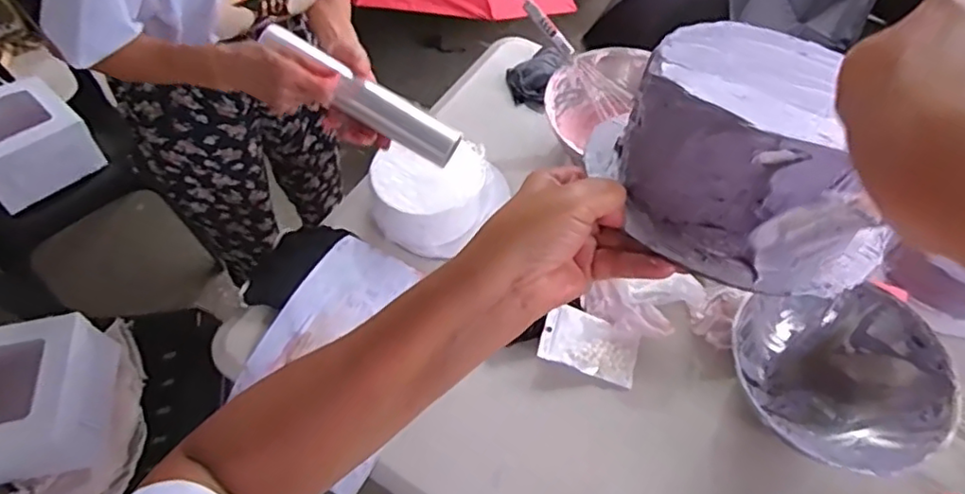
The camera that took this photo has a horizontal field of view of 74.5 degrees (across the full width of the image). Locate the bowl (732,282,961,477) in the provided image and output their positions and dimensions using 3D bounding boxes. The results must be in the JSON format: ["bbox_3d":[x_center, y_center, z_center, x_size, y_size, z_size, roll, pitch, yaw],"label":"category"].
[{"bbox_3d":[0.416,0.154,0.769,0.241,0.084,0.219,13,58,7],"label":"bowl"}]

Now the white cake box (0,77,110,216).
[{"bbox_3d":[-1.013,-0.228,1.396,0.206,0.147,0.234,37,64,21],"label":"white cake box"}]

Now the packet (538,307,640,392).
[{"bbox_3d":[0.140,0.127,0.818,0.124,0.018,0.075,21,67,3],"label":"packet"}]

